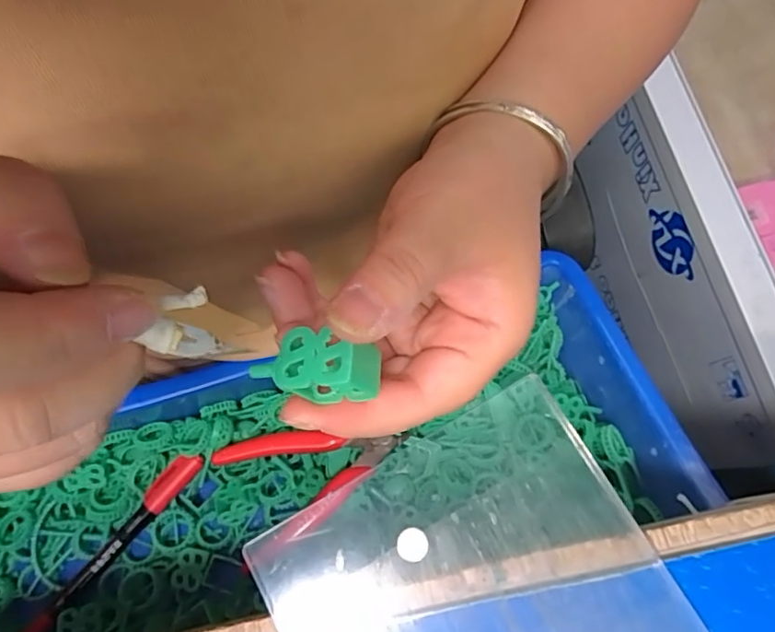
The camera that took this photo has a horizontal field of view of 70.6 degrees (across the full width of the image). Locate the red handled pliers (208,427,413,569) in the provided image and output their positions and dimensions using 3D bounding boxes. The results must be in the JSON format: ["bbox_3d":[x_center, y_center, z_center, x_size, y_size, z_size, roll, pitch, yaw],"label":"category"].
[{"bbox_3d":[-0.046,0.091,0.335,0.108,0.026,0.069,-27,75,-9],"label":"red handled pliers"}]

